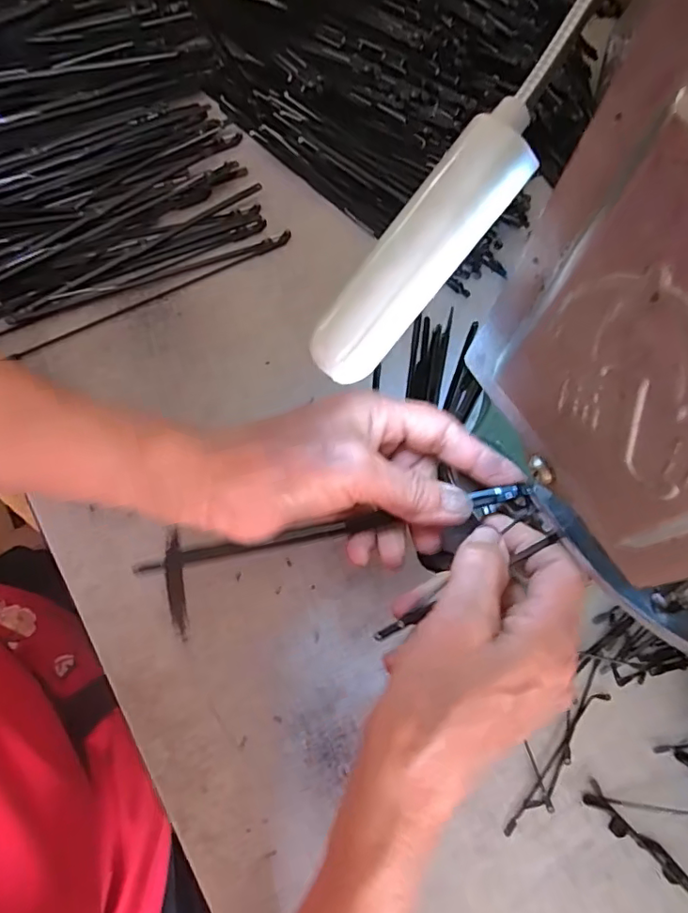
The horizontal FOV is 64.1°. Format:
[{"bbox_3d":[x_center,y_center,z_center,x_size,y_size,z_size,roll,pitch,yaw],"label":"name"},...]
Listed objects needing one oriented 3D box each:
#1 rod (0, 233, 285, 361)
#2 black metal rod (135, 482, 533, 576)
[{"bbox_3d":[-0.120,-0.105,0.357,0.194,0.008,0.007,-30,75,-10],"label":"rod"},{"bbox_3d":[-0.006,0.035,0.259,0.187,0.007,0.007,-12,73,2],"label":"black metal rod"}]

